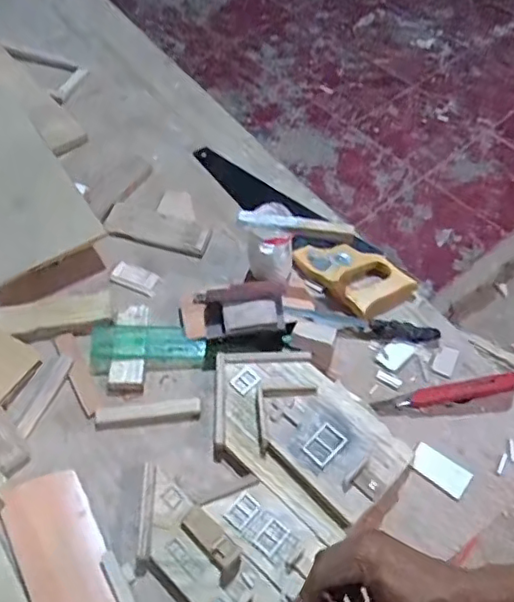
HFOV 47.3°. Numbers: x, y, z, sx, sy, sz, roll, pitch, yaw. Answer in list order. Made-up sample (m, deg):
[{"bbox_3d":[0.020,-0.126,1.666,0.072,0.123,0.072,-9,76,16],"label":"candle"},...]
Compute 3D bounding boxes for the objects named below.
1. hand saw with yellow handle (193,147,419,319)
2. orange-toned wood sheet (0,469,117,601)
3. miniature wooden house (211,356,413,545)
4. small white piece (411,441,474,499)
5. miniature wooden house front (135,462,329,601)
[{"bbox_3d":[0.048,-0.126,0.853,0.092,0.028,0.411,-35,62,-20],"label":"hand saw with yellow handle"},{"bbox_3d":[-0.198,0.259,0.601,0.080,0.009,0.189,-25,59,-20],"label":"orange-toned wood sheet"},{"bbox_3d":[0.043,0.141,0.661,0.231,0.031,0.153,38,65,24],"label":"miniature wooden house"},{"bbox_3d":[0.205,0.188,0.655,0.063,0.008,0.034,30,62,20],"label":"small white piece"},{"bbox_3d":[-0.041,0.243,0.600,0.188,0.026,0.139,33,63,21],"label":"miniature wooden house front"}]

